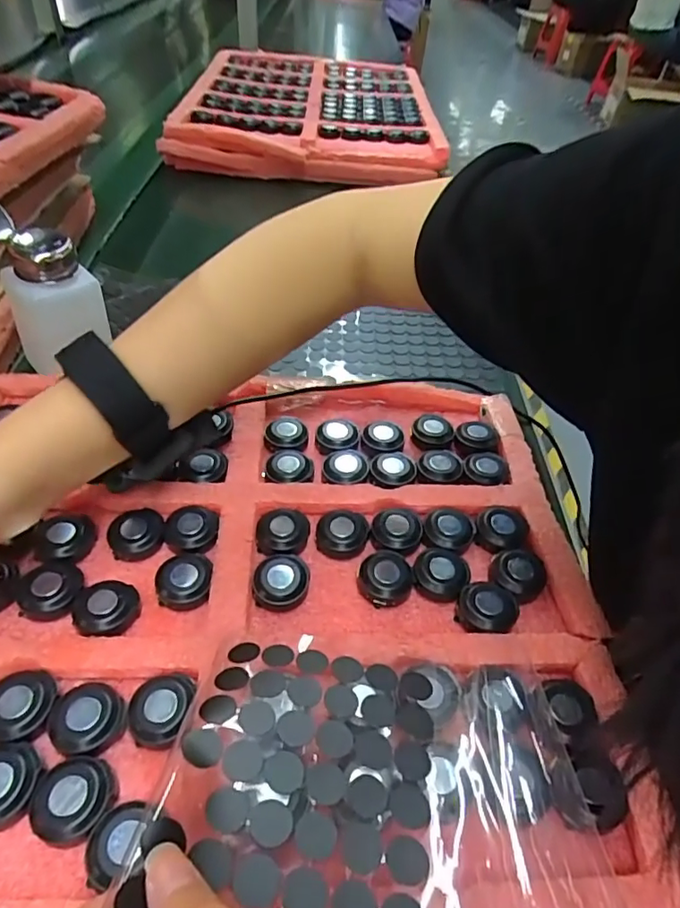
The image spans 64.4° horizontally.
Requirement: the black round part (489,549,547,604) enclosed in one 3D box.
[{"bbox_3d":[0.098,0.068,0.301,0.030,0.015,0.024,32,51,24],"label":"black round part"}]

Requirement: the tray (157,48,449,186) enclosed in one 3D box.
[{"bbox_3d":[-0.045,-0.580,0.907,0.386,0.053,0.527,5,45,-3],"label":"tray"}]

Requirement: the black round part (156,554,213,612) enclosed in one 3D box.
[{"bbox_3d":[-0.083,0.066,0.286,0.028,0.013,0.029,2,45,-2],"label":"black round part"}]

